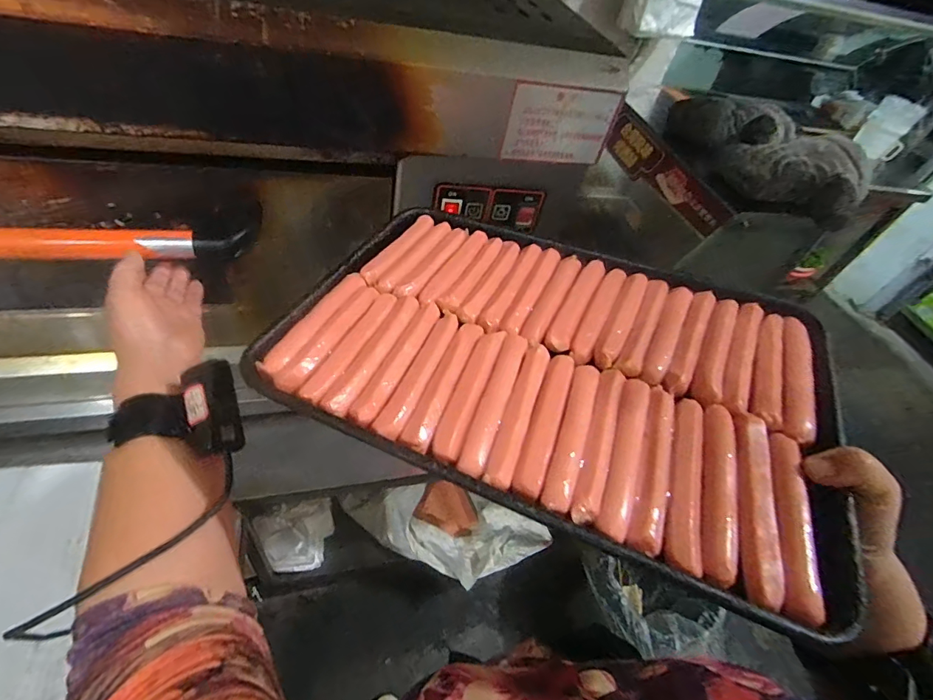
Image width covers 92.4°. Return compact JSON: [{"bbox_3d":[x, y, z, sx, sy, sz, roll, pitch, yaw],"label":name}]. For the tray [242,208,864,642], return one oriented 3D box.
[{"bbox_3d":[0.069,-0.003,0.346,0.387,0.029,0.272,20,53,10],"label":"tray"}]

